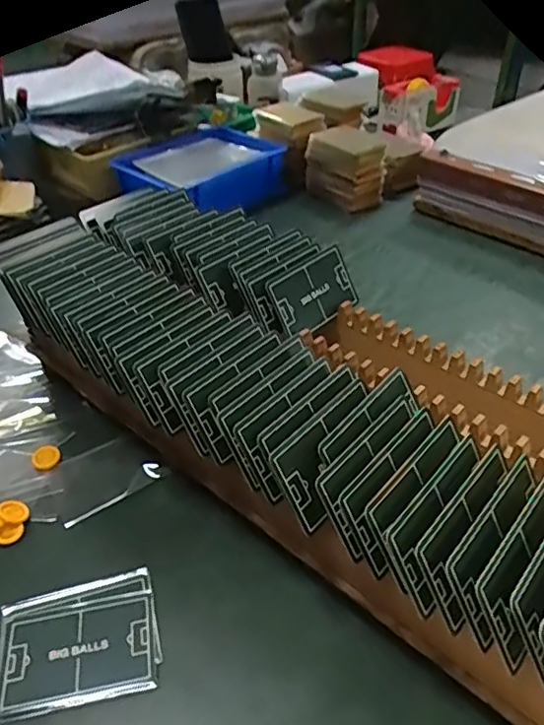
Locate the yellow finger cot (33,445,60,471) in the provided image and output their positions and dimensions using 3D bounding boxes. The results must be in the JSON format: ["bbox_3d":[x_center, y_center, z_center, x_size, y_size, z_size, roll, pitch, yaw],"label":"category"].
[{"bbox_3d":[-0.174,0.073,0.442,0.020,0.008,0.023,-19,43,-19],"label":"yellow finger cot"}]

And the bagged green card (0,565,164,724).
[{"bbox_3d":[-0.111,0.161,0.332,0.089,0.005,0.072,-12,41,-11],"label":"bagged green card"}]

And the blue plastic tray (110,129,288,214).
[{"bbox_3d":[-0.091,-0.255,0.790,0.162,0.068,0.197,25,47,29],"label":"blue plastic tray"}]

